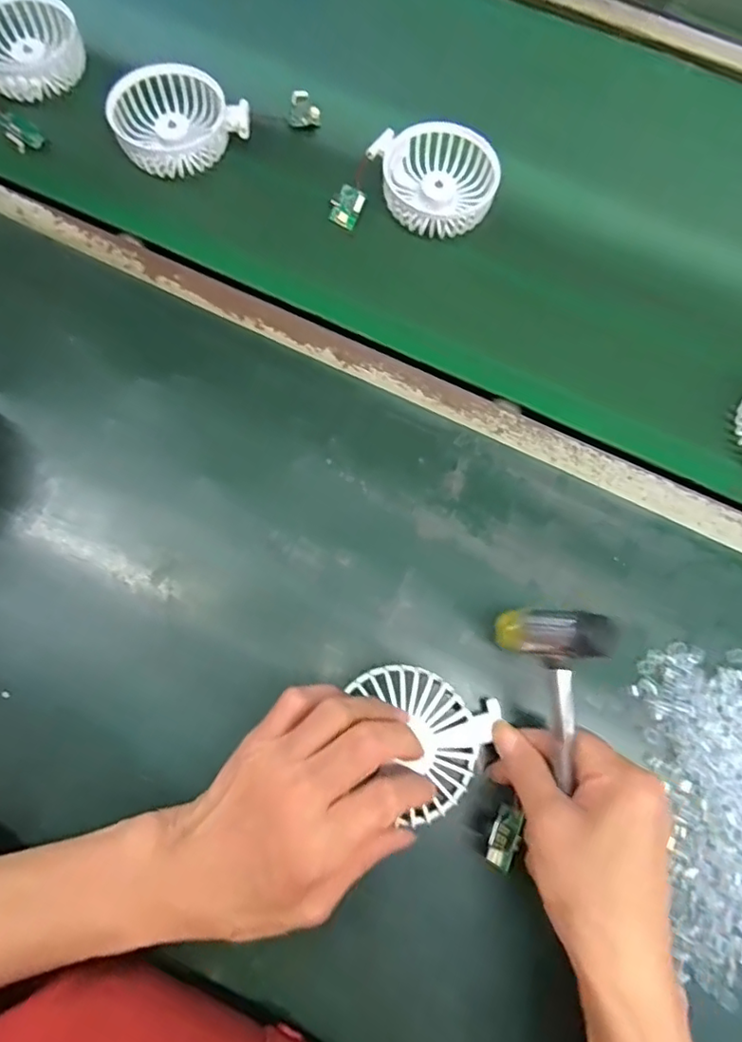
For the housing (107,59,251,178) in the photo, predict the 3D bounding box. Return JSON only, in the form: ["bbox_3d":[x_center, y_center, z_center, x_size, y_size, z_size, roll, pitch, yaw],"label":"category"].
[{"bbox_3d":[-0.154,-0.321,0.453,0.095,0.031,0.079,-31,78,-9],"label":"housing"}]

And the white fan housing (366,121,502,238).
[{"bbox_3d":[0.054,-0.270,0.461,0.093,0.036,0.087,0,75,-1],"label":"white fan housing"}]

